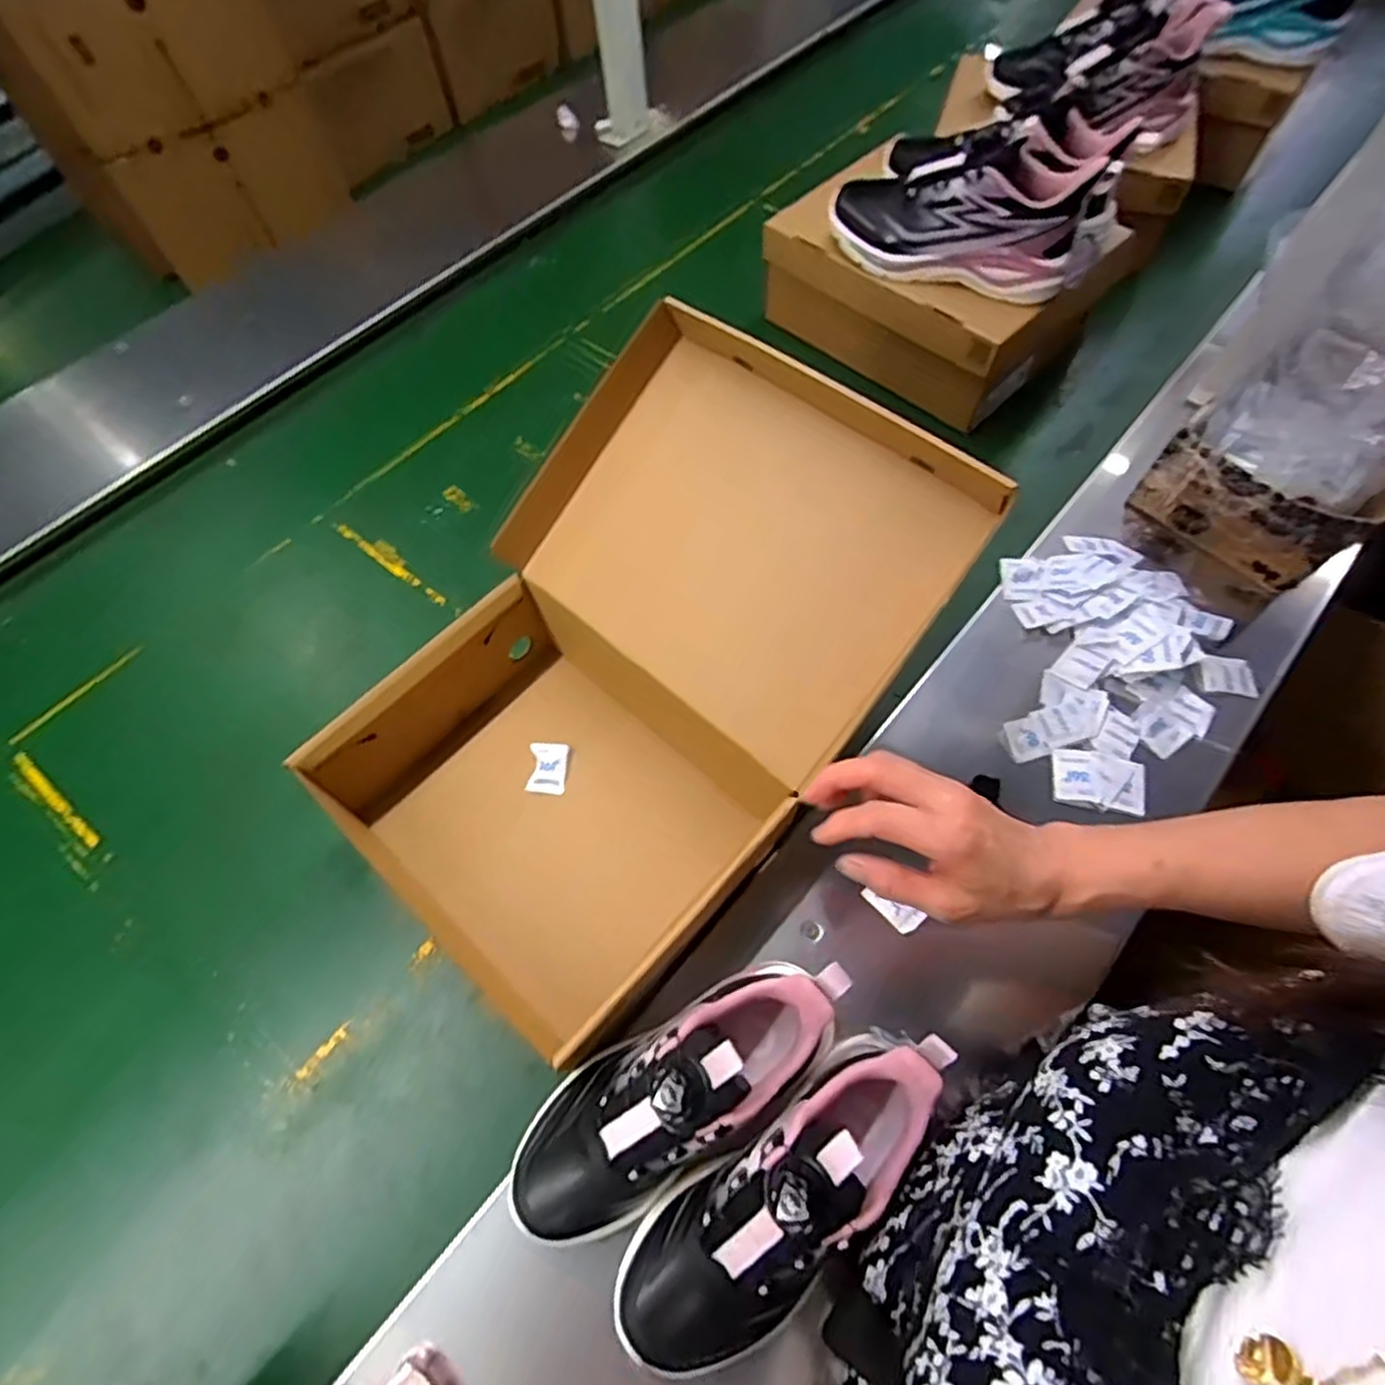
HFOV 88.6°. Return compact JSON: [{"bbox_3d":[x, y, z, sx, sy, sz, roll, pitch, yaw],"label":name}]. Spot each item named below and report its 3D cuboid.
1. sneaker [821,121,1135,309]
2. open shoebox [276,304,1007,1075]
[{"bbox_3d":[0.281,-0.487,0.704,0.276,0.107,0.115,18,64,13],"label":"sneaker"},{"bbox_3d":[-0.062,-0.026,0.542,0.300,0.256,0.448,40,71,22],"label":"open shoebox"}]

